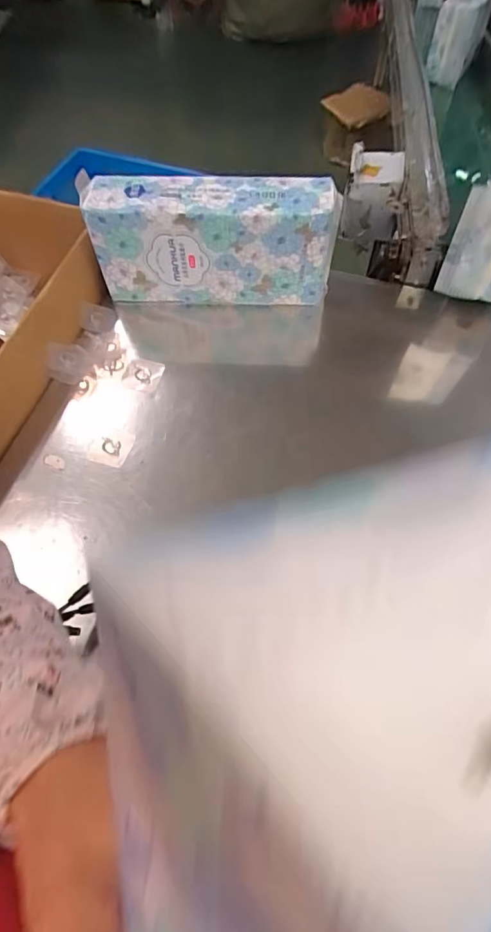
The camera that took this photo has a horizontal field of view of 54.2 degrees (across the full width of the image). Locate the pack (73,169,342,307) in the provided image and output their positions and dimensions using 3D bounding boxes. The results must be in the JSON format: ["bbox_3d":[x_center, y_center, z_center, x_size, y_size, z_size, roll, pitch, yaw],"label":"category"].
[{"bbox_3d":[-0.048,-0.339,0.735,0.359,0.165,0.085,-1,62,1],"label":"pack"}]

